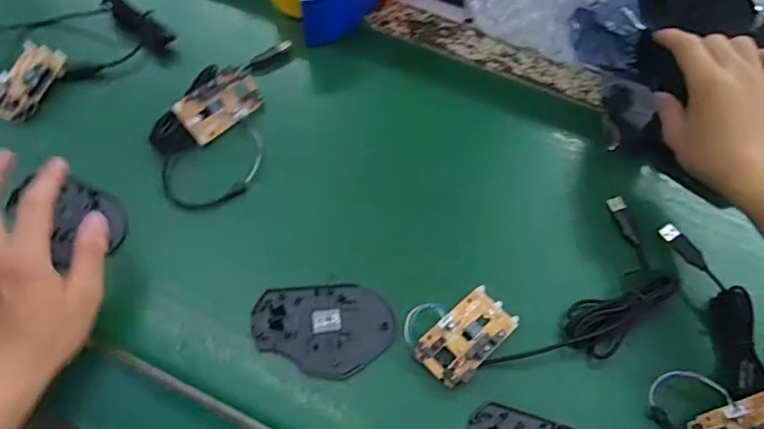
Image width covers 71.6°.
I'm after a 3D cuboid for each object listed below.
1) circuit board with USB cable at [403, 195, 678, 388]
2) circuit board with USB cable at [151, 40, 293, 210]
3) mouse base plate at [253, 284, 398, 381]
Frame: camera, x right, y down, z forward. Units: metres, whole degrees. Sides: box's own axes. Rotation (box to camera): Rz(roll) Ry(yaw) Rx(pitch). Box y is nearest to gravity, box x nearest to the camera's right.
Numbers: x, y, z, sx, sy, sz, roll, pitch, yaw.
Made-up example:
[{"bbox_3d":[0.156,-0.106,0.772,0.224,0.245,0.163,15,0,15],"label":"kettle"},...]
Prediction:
[{"bbox_3d":[0.138,0.073,0.429,0.233,0.020,0.098,-27,67,-17],"label":"circuit board with USB cable"},{"bbox_3d":[-0.158,-0.100,0.508,0.097,0.032,0.196,8,62,1],"label":"circuit board with USB cable"},{"bbox_3d":[-0.047,0.092,0.422,0.108,0.010,0.072,0,62,-3],"label":"mouse base plate"}]

